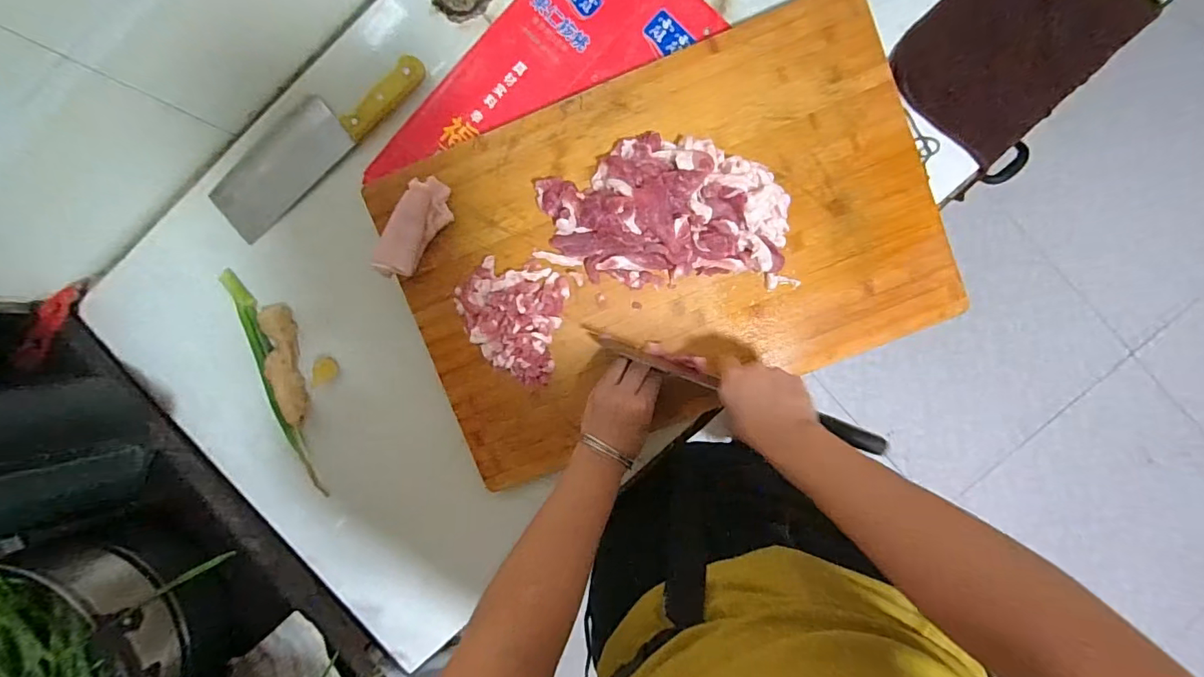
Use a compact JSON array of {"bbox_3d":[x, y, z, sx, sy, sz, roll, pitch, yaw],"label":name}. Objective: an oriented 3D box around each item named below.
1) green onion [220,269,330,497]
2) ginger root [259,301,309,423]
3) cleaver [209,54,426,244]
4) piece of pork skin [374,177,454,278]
[{"bbox_3d":[-0.384,0.054,0.588,0.026,0.022,0.279,-19,92,6],"label":"green onion"},{"bbox_3d":[-0.367,0.030,0.580,0.028,0.035,0.140,-9,93,5],"label":"ginger root"},{"bbox_3d":[-0.328,-0.227,0.573,0.285,0.015,0.073,-38,90,6],"label":"cleaver"},{"bbox_3d":[-0.200,-0.116,0.542,0.046,0.033,0.112,31,96,2],"label":"piece of pork skin"}]

